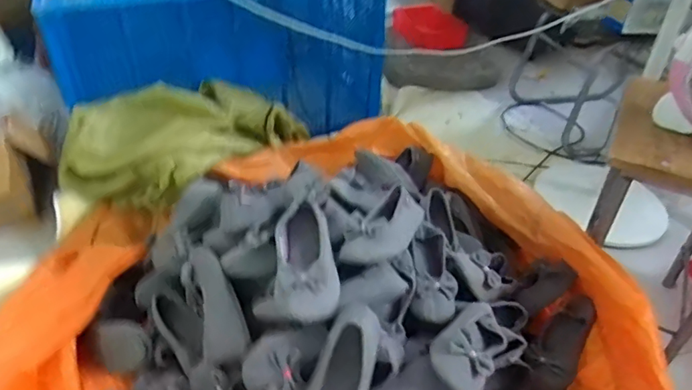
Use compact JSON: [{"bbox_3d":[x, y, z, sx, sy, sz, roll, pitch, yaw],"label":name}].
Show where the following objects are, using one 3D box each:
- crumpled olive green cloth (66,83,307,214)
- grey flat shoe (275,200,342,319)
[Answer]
[{"bbox_3d":[-0.446,-0.155,1.418,0.489,0.175,0.497,20,41,20],"label":"crumpled olive green cloth"},{"bbox_3d":[-0.064,0.099,0.820,0.094,0.057,0.225,-3,38,-8],"label":"grey flat shoe"}]

